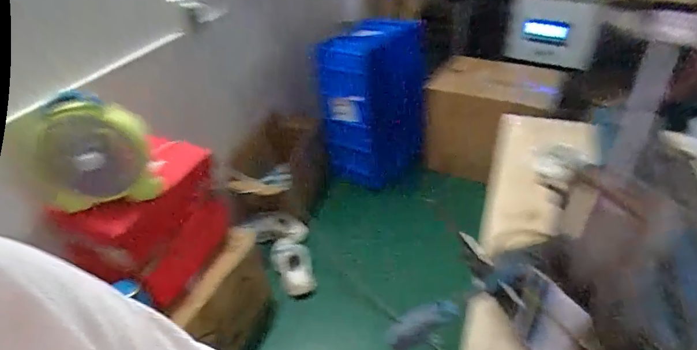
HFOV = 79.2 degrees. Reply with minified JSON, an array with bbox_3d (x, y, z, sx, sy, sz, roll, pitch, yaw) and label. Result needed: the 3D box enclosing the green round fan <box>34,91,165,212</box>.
[{"bbox_3d":[-0.531,-0.045,0.878,0.210,0.246,0.078,-23,40,-24],"label":"green round fan"}]

